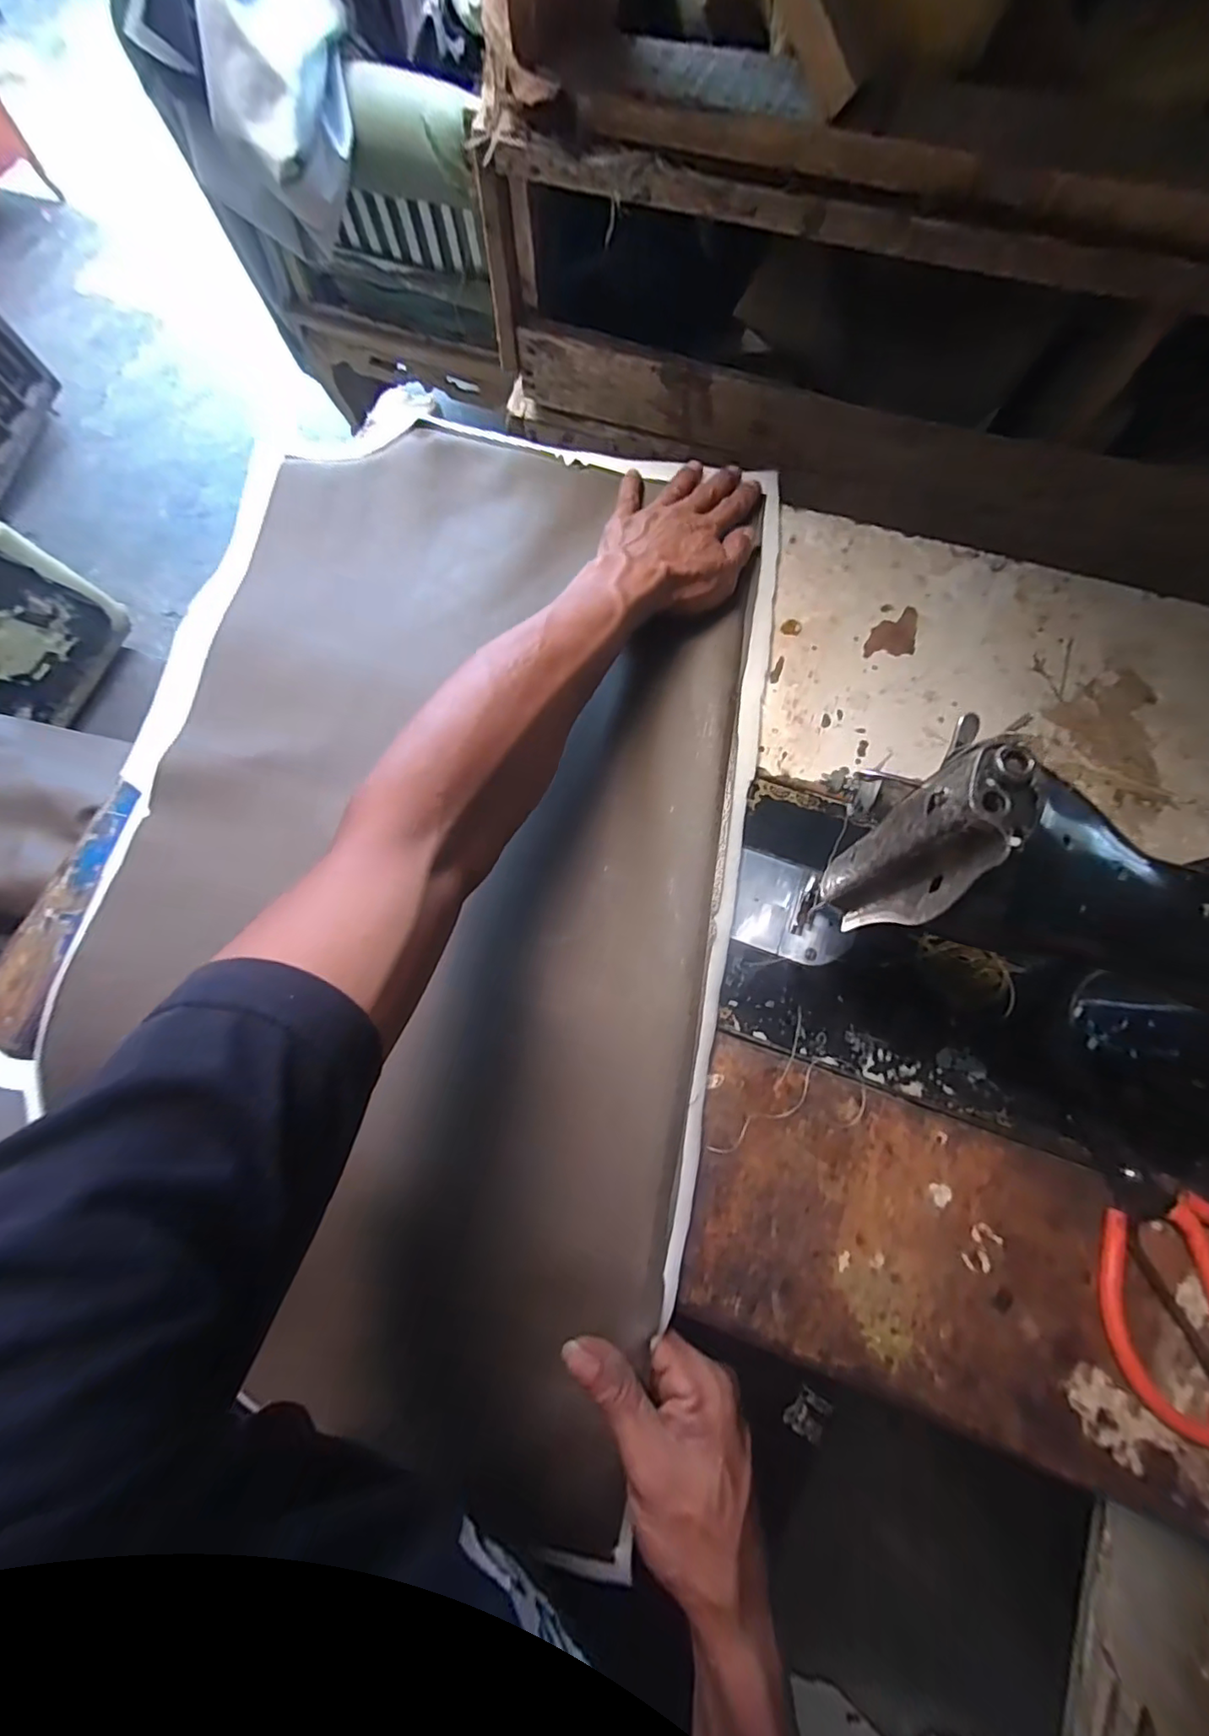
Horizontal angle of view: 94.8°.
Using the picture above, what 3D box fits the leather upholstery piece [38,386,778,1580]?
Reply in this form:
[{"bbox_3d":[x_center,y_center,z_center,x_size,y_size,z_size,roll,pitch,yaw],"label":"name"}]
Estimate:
[{"bbox_3d":[-0.117,-0.011,0.365,0.408,0.045,0.708,12,72,4],"label":"leather upholstery piece"}]

